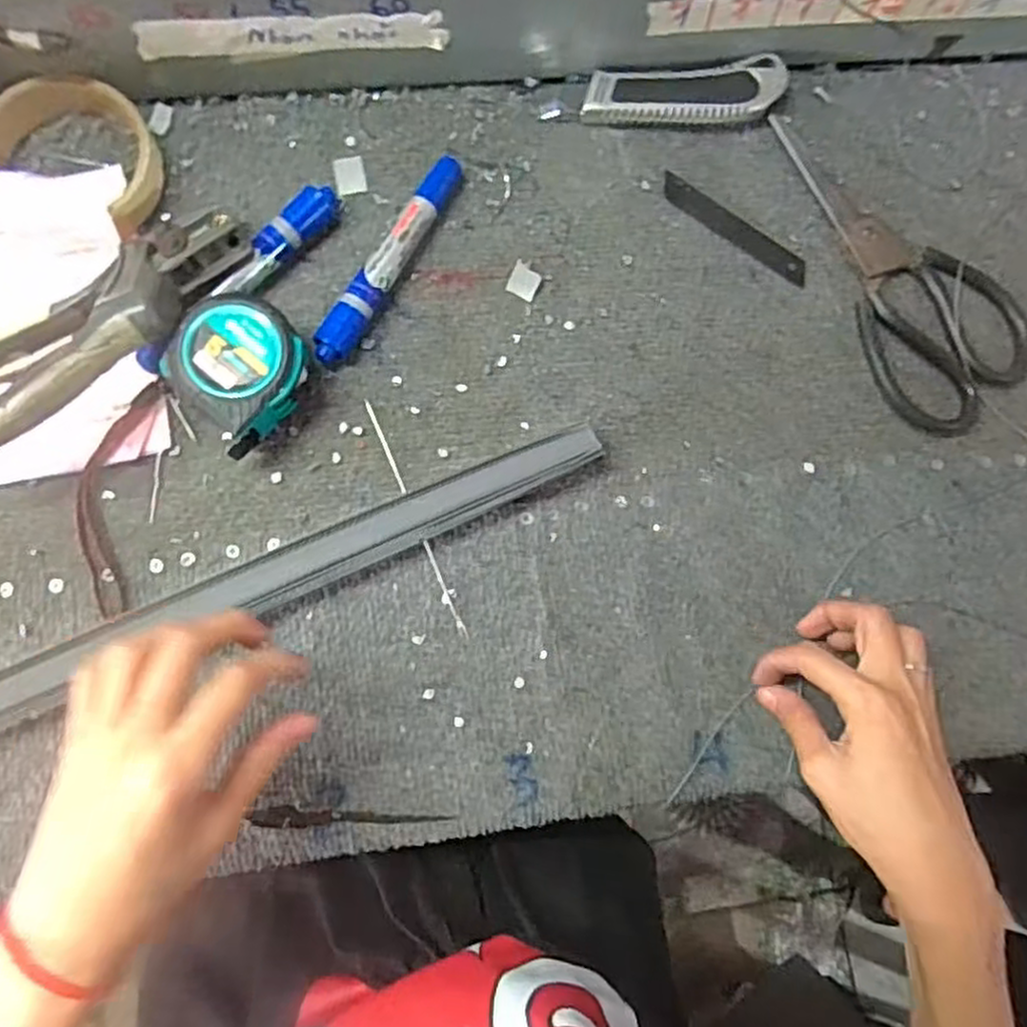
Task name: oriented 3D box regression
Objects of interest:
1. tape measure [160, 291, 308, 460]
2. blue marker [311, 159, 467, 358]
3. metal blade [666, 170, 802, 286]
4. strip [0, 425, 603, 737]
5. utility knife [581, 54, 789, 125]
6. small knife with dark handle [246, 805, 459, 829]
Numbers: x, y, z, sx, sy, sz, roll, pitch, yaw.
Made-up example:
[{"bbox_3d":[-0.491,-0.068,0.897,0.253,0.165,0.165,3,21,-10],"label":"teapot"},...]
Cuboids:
[{"bbox_3d":[-0.141,-0.075,0.385,0.061,0.045,0.063,43,81,2],"label":"tape measure"},{"bbox_3d":[-0.069,-0.142,0.416,0.019,0.019,0.136,29,81,0],"label":"blue marker"},{"bbox_3d":[0.131,-0.169,0.441,0.100,0.004,0.017,34,81,1],"label":"metal blade"},{"bbox_3d":[-0.140,0.044,0.372,0.399,0.028,0.025,-24,84,-7],"label":"strip"},{"bbox_3d":[0.101,-0.248,0.440,0.119,0.011,0.033,-7,100,-2],"label":"utility knife"},{"bbox_3d":[-0.081,0.154,0.375,0.099,0.004,0.010,3,82,-4],"label":"small knife with dark handle"}]

